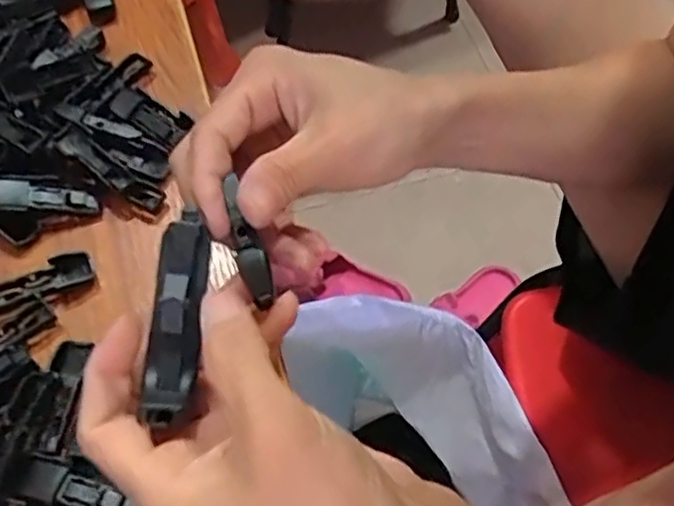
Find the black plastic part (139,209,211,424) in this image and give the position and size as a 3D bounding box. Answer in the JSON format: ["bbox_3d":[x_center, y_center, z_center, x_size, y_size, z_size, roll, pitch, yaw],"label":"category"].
[{"bbox_3d":[-0.055,0.020,0.239,0.017,0.014,0.072,4,78,1],"label":"black plastic part"}]

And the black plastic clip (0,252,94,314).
[{"bbox_3d":[-0.144,0.015,0.333,0.051,0.007,0.016,-24,63,-13],"label":"black plastic clip"}]

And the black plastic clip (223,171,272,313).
[{"bbox_3d":[-0.033,-0.005,0.250,0.010,0.012,0.048,-18,76,-11],"label":"black plastic clip"}]

